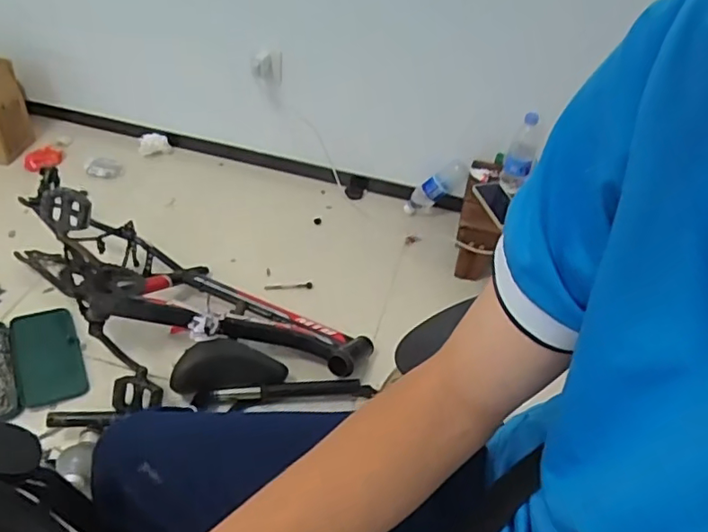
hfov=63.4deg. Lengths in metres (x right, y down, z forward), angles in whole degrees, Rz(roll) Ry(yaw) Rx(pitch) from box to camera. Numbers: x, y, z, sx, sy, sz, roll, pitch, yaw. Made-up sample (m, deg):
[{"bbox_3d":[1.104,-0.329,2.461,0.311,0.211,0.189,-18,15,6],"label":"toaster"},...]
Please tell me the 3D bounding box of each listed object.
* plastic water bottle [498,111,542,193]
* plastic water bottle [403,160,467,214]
[{"bbox_3d":[0.407,-0.261,1.399,0.065,0.232,0.081,19,45,12],"label":"plastic water bottle"},{"bbox_3d":[0.231,-0.223,1.635,0.067,0.207,0.075,35,28,-38],"label":"plastic water bottle"}]

